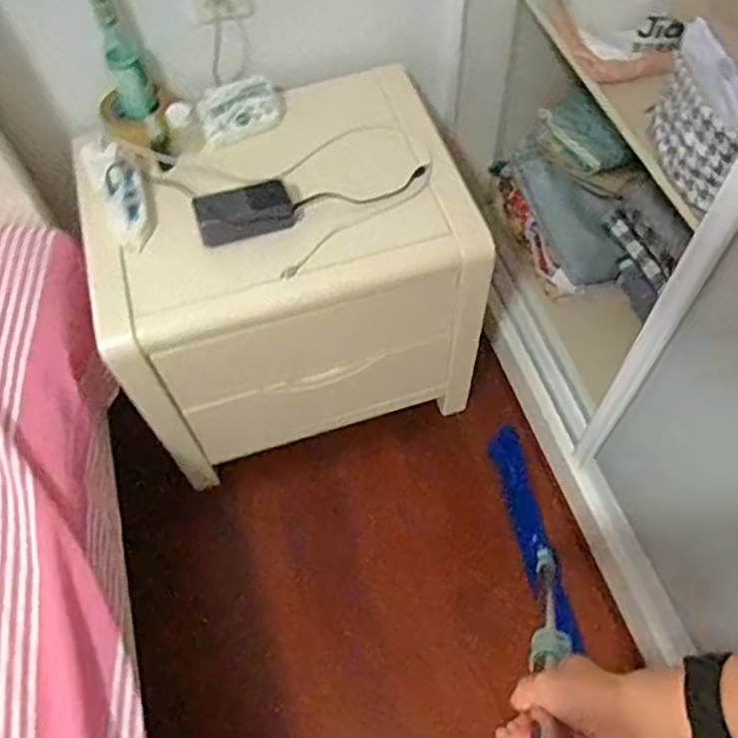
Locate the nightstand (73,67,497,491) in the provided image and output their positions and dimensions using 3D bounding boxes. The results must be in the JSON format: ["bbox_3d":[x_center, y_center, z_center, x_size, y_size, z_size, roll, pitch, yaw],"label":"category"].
[{"bbox_3d":[-0.139,-0.170,1.254,0.601,0.506,0.458,-19,61,-9],"label":"nightstand"}]

